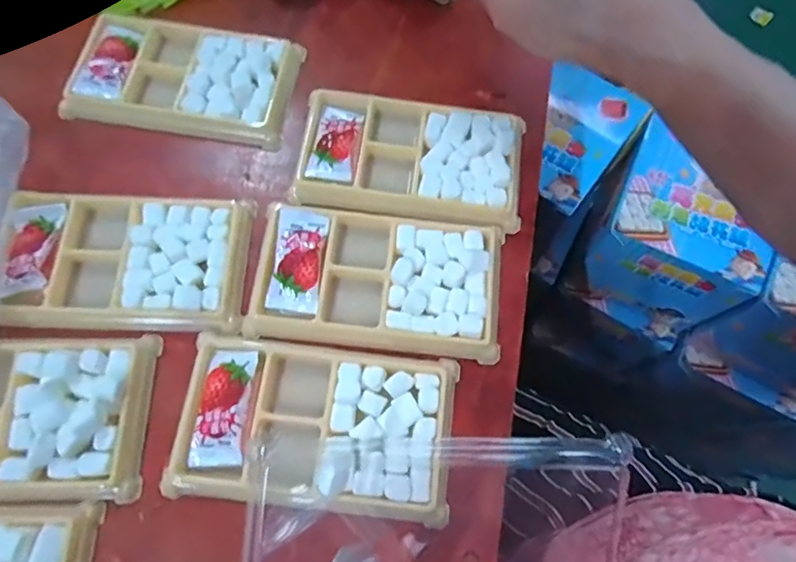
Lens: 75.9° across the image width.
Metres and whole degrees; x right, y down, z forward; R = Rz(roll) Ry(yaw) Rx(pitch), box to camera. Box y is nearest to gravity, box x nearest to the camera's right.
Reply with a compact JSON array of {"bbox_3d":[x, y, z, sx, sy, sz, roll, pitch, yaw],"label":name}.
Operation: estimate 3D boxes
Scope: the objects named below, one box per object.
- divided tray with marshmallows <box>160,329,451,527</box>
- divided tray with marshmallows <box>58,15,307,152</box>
[{"bbox_3d":[-0.040,0.071,0.255,0.135,0.013,0.079,7,69,0],"label":"divided tray with marshmallows"},{"bbox_3d":[-0.135,-0.129,0.325,0.132,0.012,0.077,9,69,1],"label":"divided tray with marshmallows"}]

